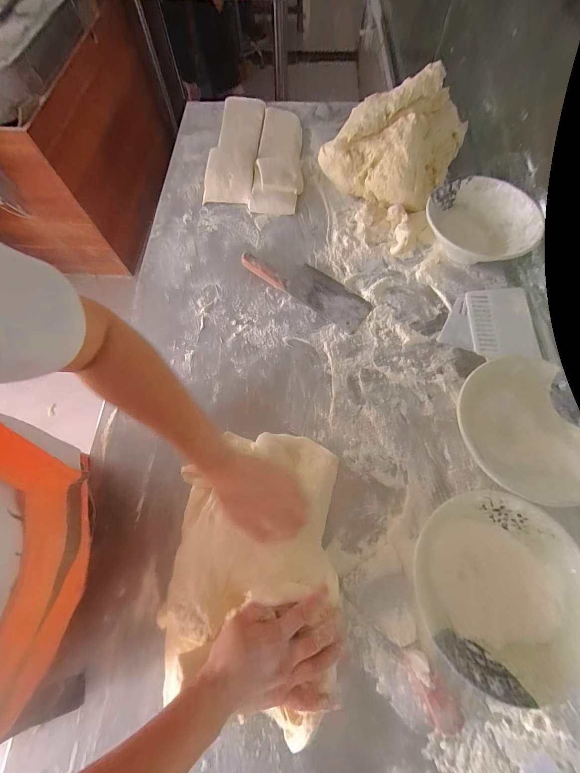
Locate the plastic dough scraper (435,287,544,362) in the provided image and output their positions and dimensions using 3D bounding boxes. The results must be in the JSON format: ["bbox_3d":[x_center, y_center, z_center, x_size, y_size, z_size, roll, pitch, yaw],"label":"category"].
[{"bbox_3d":[0.386,-0.129,0.593,0.169,0.019,0.151,3,69,2],"label":"plastic dough scraper"}]

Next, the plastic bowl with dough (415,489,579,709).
[{"bbox_3d":[0.276,0.267,0.404,0.192,0.084,0.217,31,72,13],"label":"plastic bowl with dough"}]

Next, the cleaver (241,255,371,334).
[{"bbox_3d":[0.037,-0.218,0.628,0.275,0.033,0.088,33,73,13],"label":"cleaver"}]

